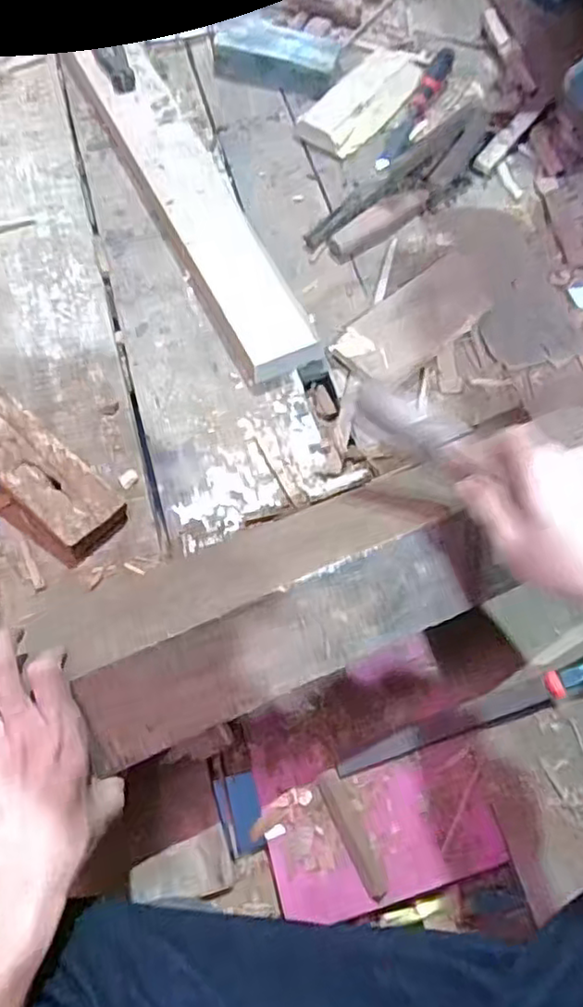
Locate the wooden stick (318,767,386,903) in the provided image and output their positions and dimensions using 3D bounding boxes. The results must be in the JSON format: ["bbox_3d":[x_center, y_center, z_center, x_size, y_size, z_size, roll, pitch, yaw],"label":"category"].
[{"bbox_3d":[0.050,0.262,0.517,0.020,0.005,0.097,-24,69,-13],"label":"wooden stick"}]

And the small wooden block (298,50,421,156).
[{"bbox_3d":[0.101,-0.548,0.868,0.078,0.032,0.224,34,68,12],"label":"small wooden block"}]

